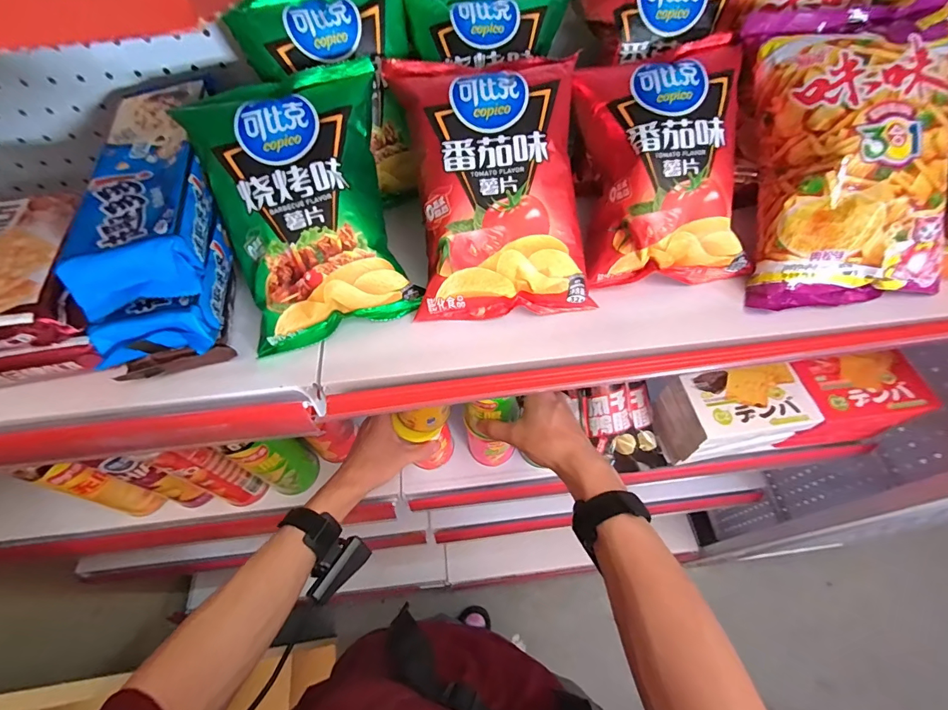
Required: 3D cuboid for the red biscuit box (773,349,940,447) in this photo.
[{"bbox_3d":[0.478,0.060,0.558,0.144,0.106,0.081,-7,59,-1],"label":"red biscuit box"}]

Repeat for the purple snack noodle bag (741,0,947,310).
[{"bbox_3d":[0.276,-0.146,0.307,0.126,0.042,0.211,-4,98,10],"label":"purple snack noodle bag"}]

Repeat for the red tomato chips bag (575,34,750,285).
[{"bbox_3d":[0.147,-0.146,0.326,0.120,0.055,0.174,-5,94,0],"label":"red tomato chips bag"}]

